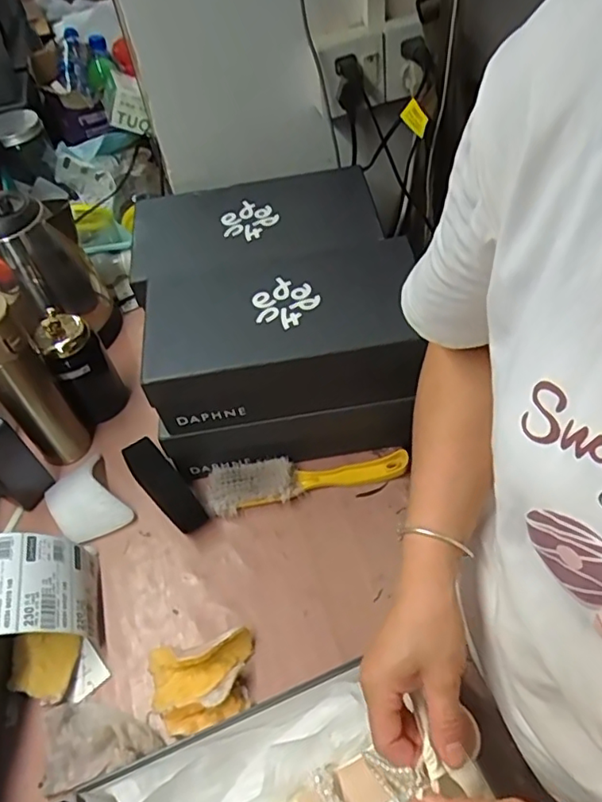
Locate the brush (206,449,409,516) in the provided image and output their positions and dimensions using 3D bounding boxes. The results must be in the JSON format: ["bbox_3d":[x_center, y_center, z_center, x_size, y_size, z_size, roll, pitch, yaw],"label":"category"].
[{"bbox_3d":[0.003,0.085,0.685,0.238,0.035,0.054,-11,52,-3],"label":"brush"}]

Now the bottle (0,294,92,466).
[{"bbox_3d":[-0.312,-0.014,0.662,0.063,0.240,0.054,-33,56,-19],"label":"bottle"}]

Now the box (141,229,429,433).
[{"bbox_3d":[-0.014,-0.079,0.644,0.288,0.098,0.168,-7,51,0],"label":"box"}]

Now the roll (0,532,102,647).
[{"bbox_3d":[-0.279,0.199,0.585,0.127,0.102,0.114,-13,52,-4],"label":"roll"}]

